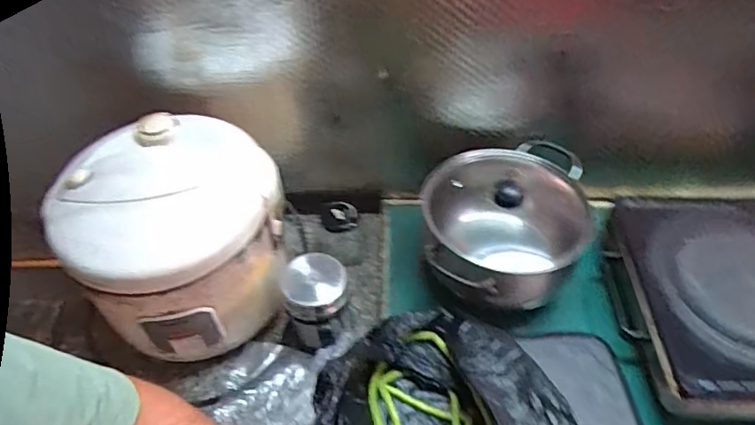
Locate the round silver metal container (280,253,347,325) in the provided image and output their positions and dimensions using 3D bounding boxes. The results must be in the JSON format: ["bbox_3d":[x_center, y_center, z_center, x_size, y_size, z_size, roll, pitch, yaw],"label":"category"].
[{"bbox_3d":[-0.078,0.090,0.662,0.081,0.049,0.076,0,48,0],"label":"round silver metal container"}]

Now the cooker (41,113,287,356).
[{"bbox_3d":[-0.244,0.033,0.679,0.240,0.203,0.219,0,48,0],"label":"cooker"}]

